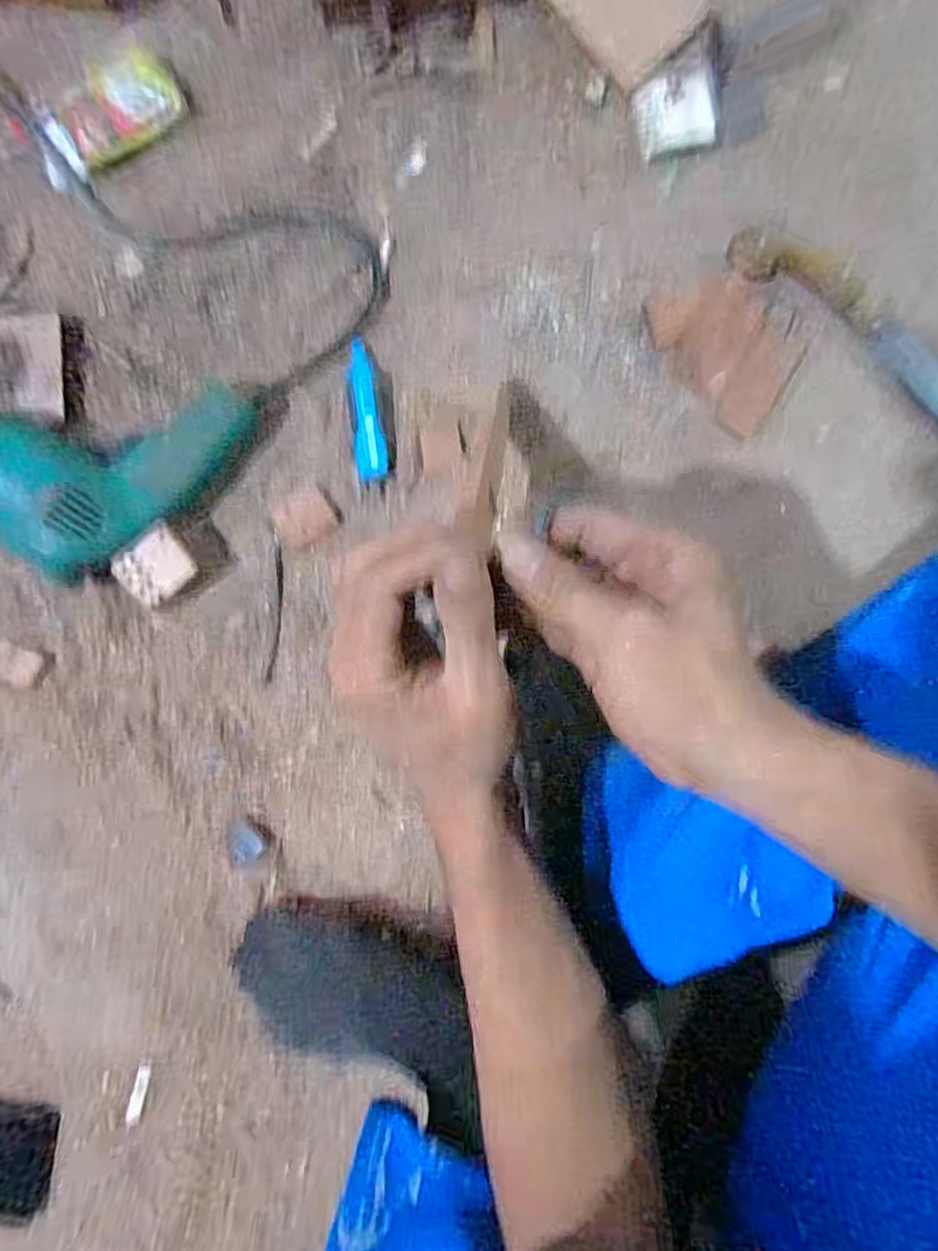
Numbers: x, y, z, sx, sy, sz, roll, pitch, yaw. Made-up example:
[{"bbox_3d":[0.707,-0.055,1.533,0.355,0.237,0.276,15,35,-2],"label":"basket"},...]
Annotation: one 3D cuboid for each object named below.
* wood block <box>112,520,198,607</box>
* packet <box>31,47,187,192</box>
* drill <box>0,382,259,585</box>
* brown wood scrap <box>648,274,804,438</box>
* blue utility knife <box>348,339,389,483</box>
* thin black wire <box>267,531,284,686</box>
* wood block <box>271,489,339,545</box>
[{"bbox_3d":[-0.215,-0.040,0.460,0.045,0.029,0.043,-44,88,-3],"label":"wood block"},{"bbox_3d":[-0.272,-0.380,0.491,0.115,0.011,0.065,-35,88,-3],"label":"packet"},{"bbox_3d":[-0.287,-0.145,0.453,0.215,0.061,0.170,35,87,1],"label":"drill"},{"bbox_3d":[0.185,-0.204,0.480,0.072,0.015,0.115,-43,88,-3],"label":"brown wood scrap"},{"bbox_3d":[-0.073,-0.155,0.472,0.022,0.017,0.102,-7,87,-2],"label":"blue utility knife"},{"bbox_3d":[-0.140,-0.013,0.478,0.008,0.004,0.106,3,87,-1],"label":"thin black wire"},{"bbox_3d":[-0.120,-0.079,0.479,0.041,0.004,0.038,-27,88,-3],"label":"wood block"}]

